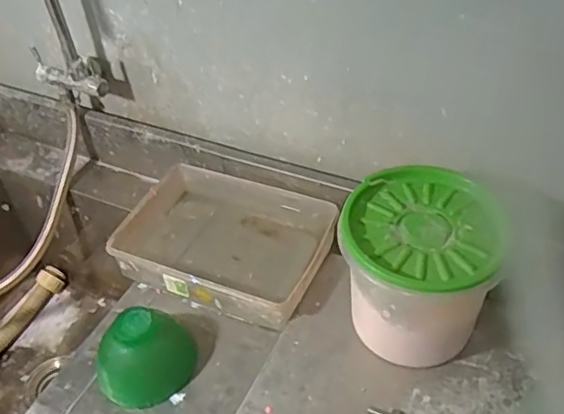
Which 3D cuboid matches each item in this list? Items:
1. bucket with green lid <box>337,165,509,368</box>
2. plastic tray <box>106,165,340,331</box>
[{"bbox_3d":[0.152,0.072,0.668,0.147,0.178,0.161,-3,44,2],"label":"bucket with green lid"},{"bbox_3d":[-0.077,0.037,0.823,0.276,0.055,0.212,14,47,19],"label":"plastic tray"}]

